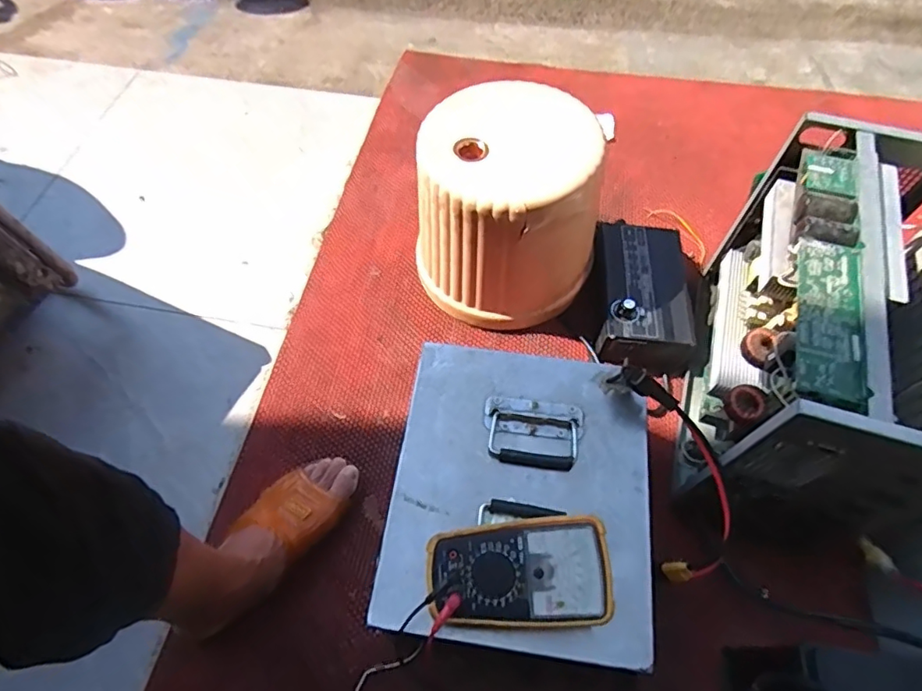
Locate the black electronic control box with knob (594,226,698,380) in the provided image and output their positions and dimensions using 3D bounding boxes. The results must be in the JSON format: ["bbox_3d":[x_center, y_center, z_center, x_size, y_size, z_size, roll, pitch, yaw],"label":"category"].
[{"bbox_3d":[0.276,-0.077,0.853,0.140,0.079,0.251,4,63,3],"label":"black electronic control box with knob"}]

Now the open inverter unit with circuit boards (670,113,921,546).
[{"bbox_3d":[0.439,-0.002,0.665,0.221,0.315,0.418,14,64,8],"label":"open inverter unit with circuit boards"}]

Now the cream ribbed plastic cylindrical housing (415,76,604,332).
[{"bbox_3d":[0.072,-0.195,0.815,0.248,0.259,0.253,14,62,7],"label":"cream ribbed plastic cylindrical housing"}]

